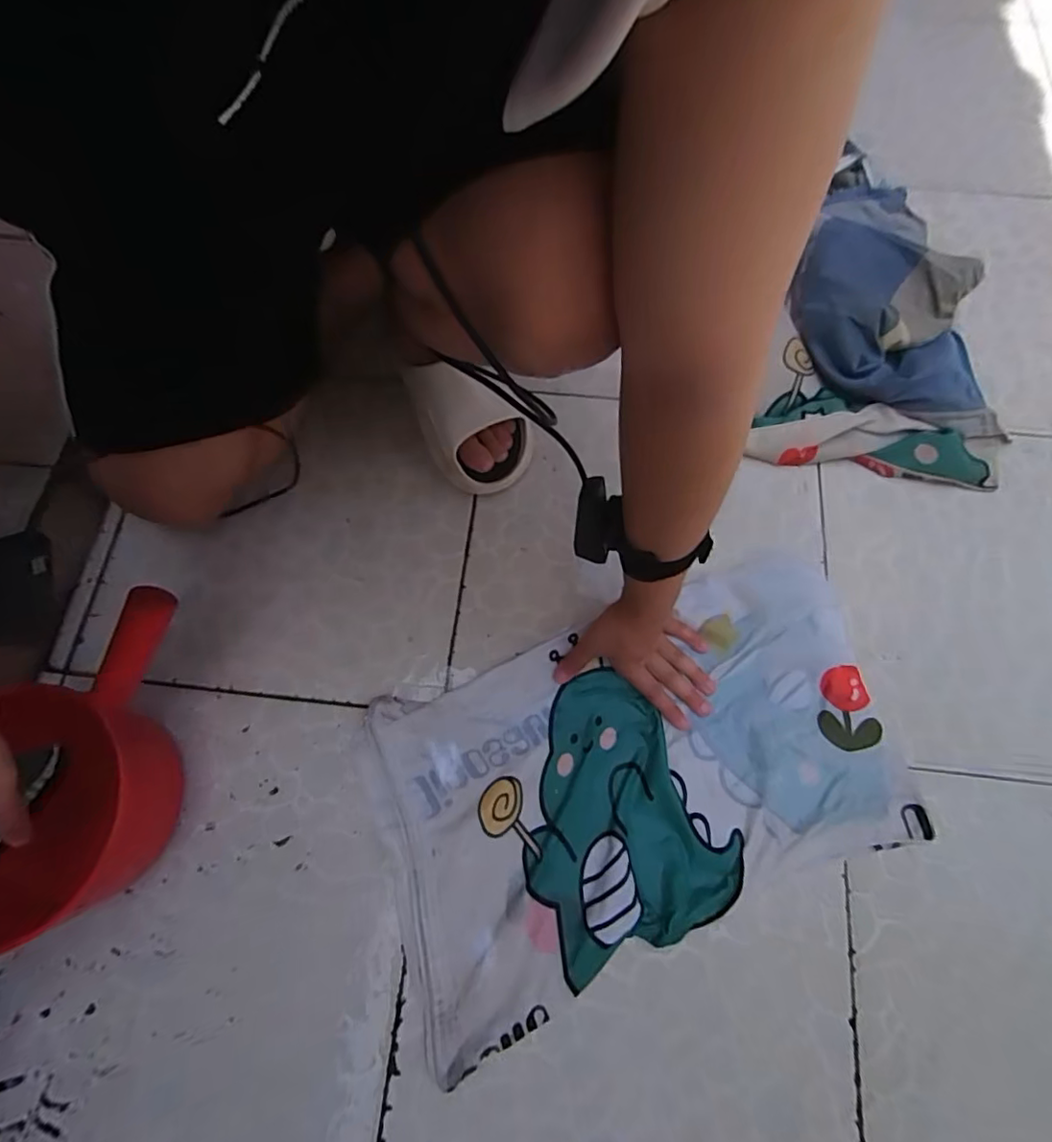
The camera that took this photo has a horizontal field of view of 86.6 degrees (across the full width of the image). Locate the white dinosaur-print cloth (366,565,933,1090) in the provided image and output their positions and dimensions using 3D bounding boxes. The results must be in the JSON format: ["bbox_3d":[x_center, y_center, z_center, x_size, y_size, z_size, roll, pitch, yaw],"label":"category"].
[{"bbox_3d":[0.109,0.198,0.545,0.502,0.017,0.296,-21,72,-5],"label":"white dinosaur-print cloth"}]

